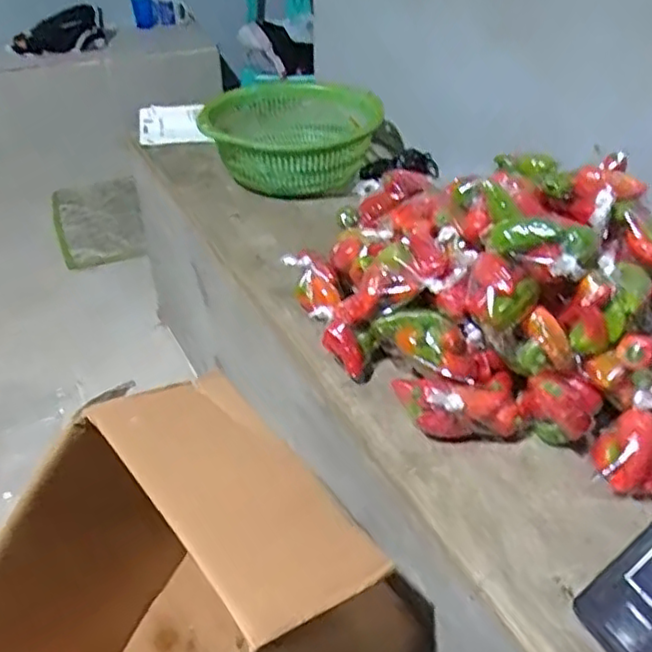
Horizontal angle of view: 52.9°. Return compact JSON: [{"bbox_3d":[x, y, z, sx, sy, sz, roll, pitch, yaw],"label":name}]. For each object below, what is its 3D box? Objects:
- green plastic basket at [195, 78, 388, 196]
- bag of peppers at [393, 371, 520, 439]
[{"bbox_3d":[-0.054,-0.335,1.168,0.316,0.110,0.279,-11,40,-11],"label":"green plastic basket"},{"bbox_3d":[0.145,0.074,0.685,0.131,0.052,0.082,-9,39,-9],"label":"bag of peppers"}]

